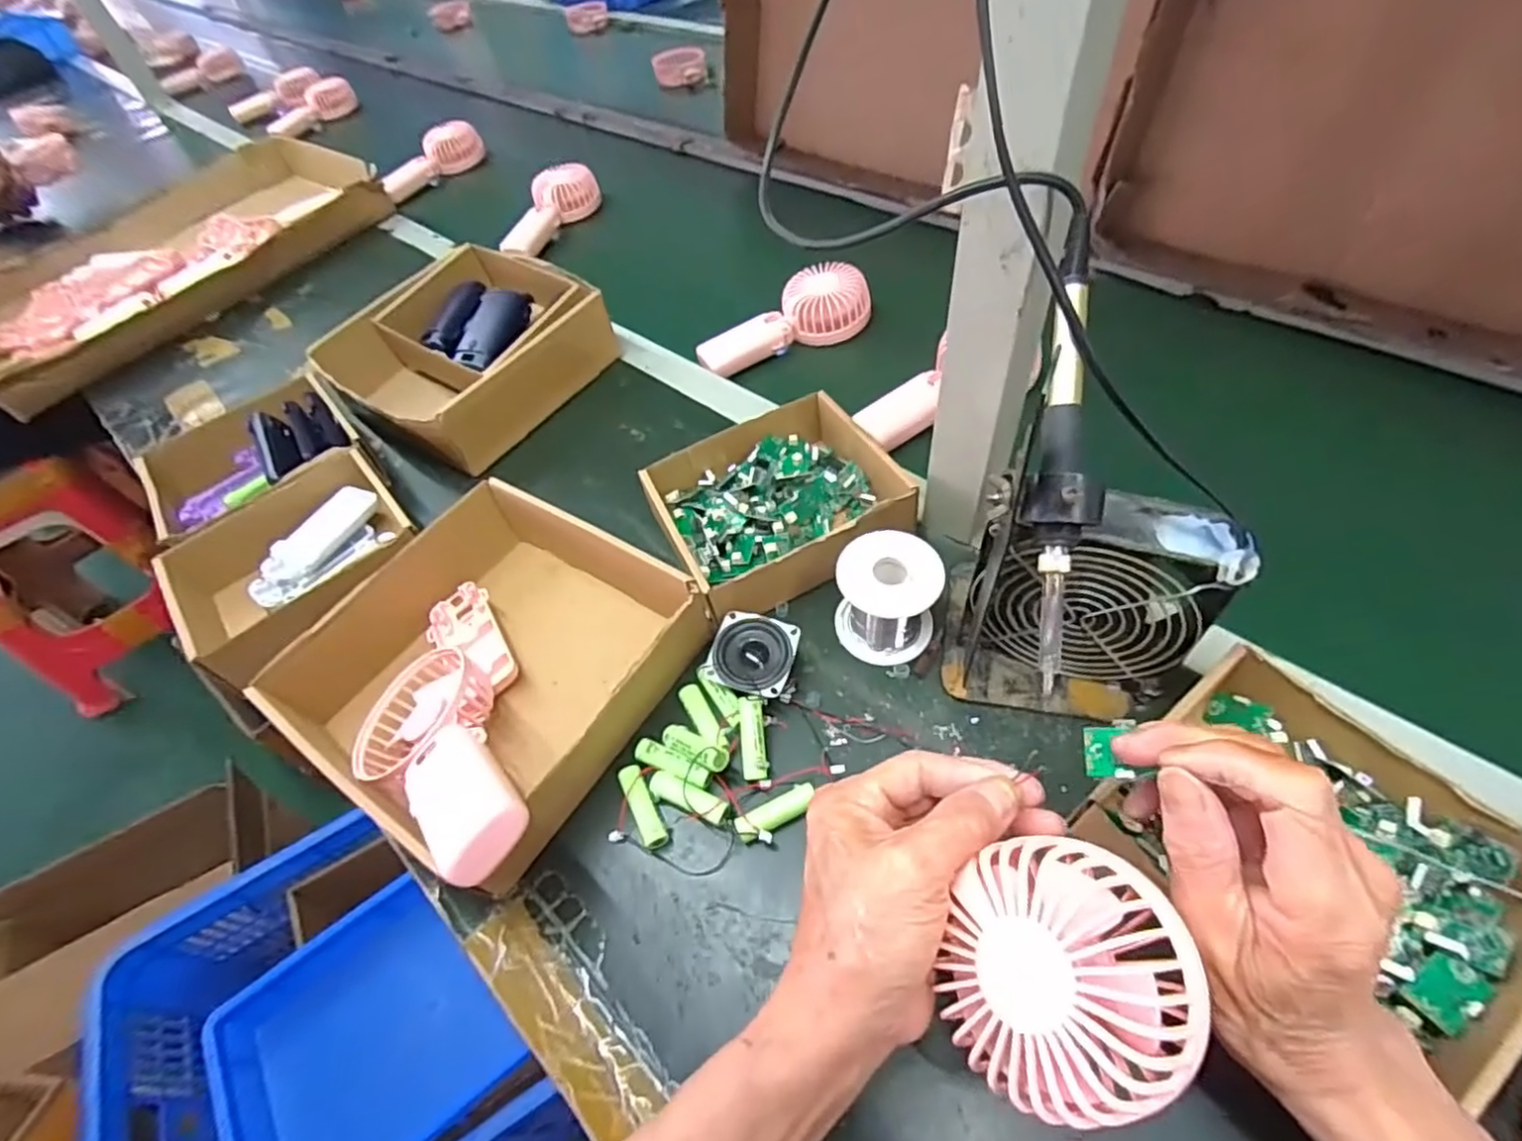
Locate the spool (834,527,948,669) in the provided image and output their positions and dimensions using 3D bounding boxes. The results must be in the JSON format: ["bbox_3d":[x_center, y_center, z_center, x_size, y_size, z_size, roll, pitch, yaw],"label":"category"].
[{"bbox_3d":[0.083,0.019,0.443,0.066,0.065,0.062,-4,54,5],"label":"spool"}]

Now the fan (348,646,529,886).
[{"bbox_3d":[-0.186,0.105,0.388,0.085,0.035,0.195,-39,32,-22],"label":"fan"}]

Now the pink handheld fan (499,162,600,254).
[{"bbox_3d":[-0.277,-0.472,0.880,0.073,0.045,0.171,14,56,15],"label":"pink handheld fan"}]

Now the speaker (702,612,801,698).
[{"bbox_3d":[-0.005,0.058,0.447,0.053,0.024,0.052,12,55,17],"label":"speaker"}]

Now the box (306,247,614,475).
[{"bbox_3d":[-0.285,-0.211,0.661,0.208,0.076,0.217,29,63,25],"label":"box"}]

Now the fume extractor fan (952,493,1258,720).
[{"bbox_3d":[0.183,0.022,0.391,0.130,0.130,0.082,8,56,14],"label":"fume extractor fan"}]

